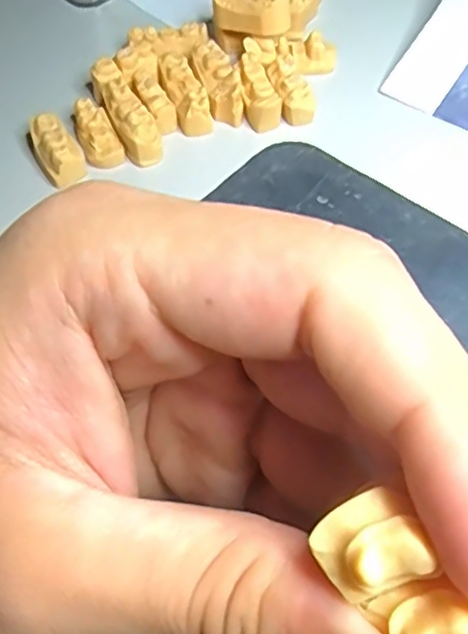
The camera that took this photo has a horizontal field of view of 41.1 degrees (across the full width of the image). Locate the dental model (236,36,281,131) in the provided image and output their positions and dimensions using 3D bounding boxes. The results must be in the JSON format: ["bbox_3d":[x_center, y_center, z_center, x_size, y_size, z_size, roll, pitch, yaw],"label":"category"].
[{"bbox_3d":[0.011,-0.111,0.293,0.018,0.012,0.048,-10,70,-4],"label":"dental model"}]

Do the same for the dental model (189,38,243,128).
[{"bbox_3d":[-0.007,-0.112,0.294,0.018,0.010,0.044,-28,66,20],"label":"dental model"}]

